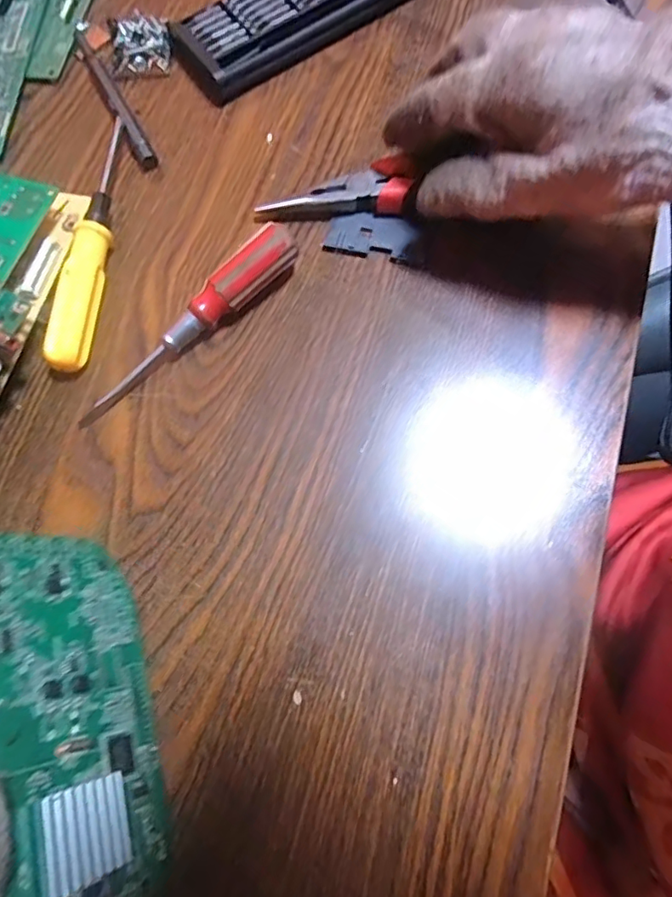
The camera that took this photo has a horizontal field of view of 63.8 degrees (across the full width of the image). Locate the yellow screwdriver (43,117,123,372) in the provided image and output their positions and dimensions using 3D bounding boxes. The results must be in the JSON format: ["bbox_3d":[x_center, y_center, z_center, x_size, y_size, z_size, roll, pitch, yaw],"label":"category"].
[{"bbox_3d":[-0.130,-0.111,0.293,0.017,0.020,0.149,4,73,2],"label":"yellow screwdriver"}]

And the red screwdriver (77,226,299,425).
[{"bbox_3d":[-0.074,-0.062,0.273,0.135,0.026,0.019,-42,77,-11],"label":"red screwdriver"}]

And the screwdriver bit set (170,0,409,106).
[{"bbox_3d":[-0.024,-0.278,0.341,0.156,0.019,0.061,-34,75,-9],"label":"screwdriver bit set"}]

